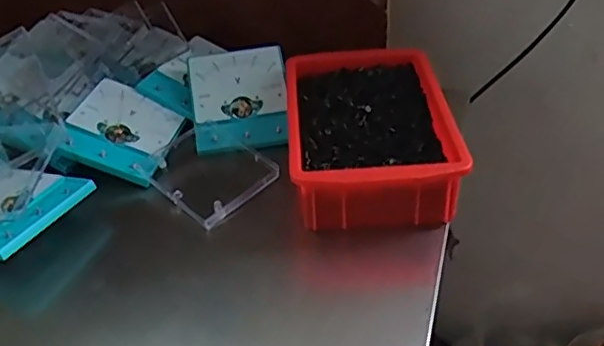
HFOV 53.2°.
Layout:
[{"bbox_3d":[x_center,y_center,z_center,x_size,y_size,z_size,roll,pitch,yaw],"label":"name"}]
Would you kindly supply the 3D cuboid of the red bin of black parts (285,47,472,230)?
[{"bbox_3d":[0.056,-0.032,0.537,0.131,0.073,0.190,-3,38,0],"label":"red bin of black parts"}]

